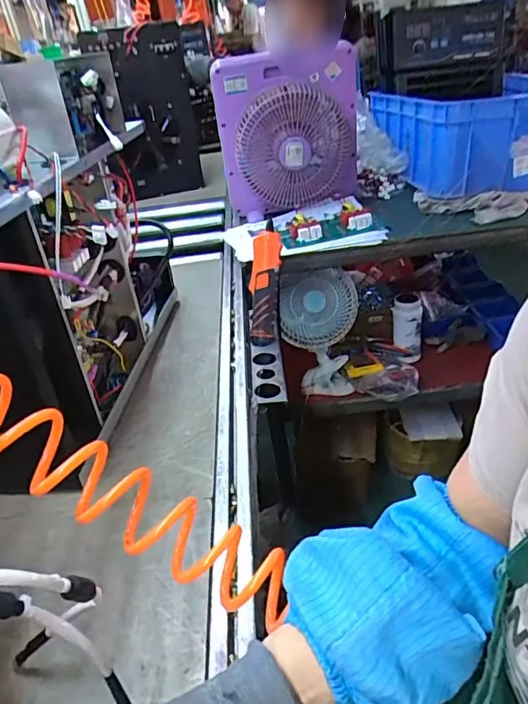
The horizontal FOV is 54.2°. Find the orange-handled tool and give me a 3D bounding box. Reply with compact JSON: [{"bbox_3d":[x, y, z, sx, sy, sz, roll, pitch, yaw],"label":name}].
[{"bbox_3d":[0.001,-0.116,0.892,0.046,0.203,0.041,6,10,18],"label":"orange-handled tool"}]

